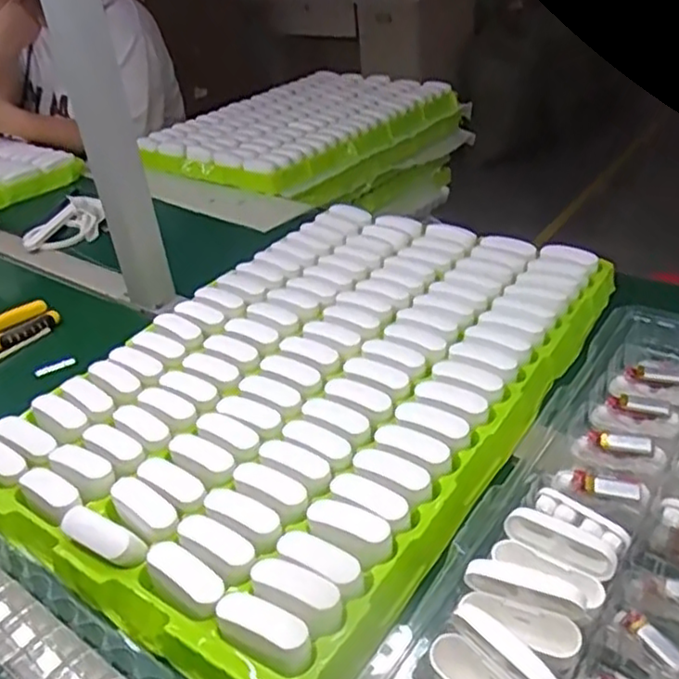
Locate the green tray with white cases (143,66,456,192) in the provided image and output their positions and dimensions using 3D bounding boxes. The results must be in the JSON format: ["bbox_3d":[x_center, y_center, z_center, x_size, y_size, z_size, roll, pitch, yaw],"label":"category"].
[{"bbox_3d":[-0.061,-0.425,1.329,0.379,0.046,0.584,22,42,36],"label":"green tray with white cases"}]

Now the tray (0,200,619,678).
[{"bbox_3d":[-0.012,0.021,0.649,0.383,0.035,0.564,19,41,31],"label":"tray"}]

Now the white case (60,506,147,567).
[{"bbox_3d":[-0.168,0.143,0.487,0.072,0.025,0.023,19,42,32],"label":"white case"}]

